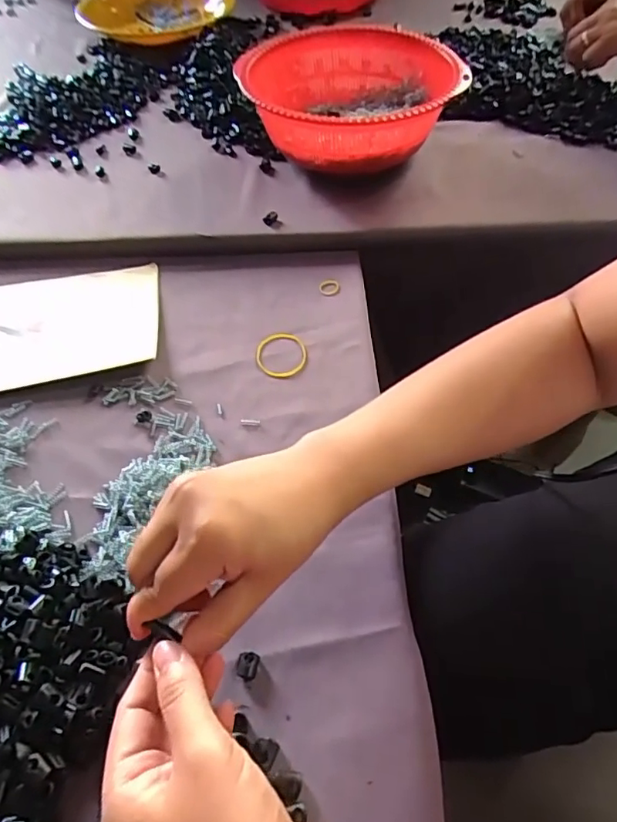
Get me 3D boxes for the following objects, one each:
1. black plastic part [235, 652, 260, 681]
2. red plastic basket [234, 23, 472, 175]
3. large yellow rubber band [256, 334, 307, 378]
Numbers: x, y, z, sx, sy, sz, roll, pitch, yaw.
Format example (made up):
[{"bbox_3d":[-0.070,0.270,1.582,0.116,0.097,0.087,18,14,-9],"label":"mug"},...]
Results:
[{"bbox_3d":[-0.037,0.153,0.325,0.013,0.006,0.015,9,55,6],"label":"black plastic part"},{"bbox_3d":[0.042,-0.340,0.604,0.221,0.094,0.235,-6,55,-5],"label":"red plastic basket"},{"bbox_3d":[-0.024,-0.050,0.475,0.044,0.004,0.048,-2,54,-2],"label":"large yellow rubber band"}]

